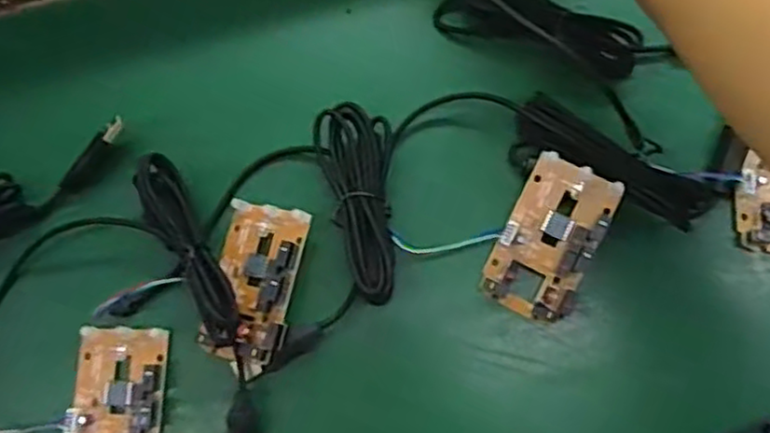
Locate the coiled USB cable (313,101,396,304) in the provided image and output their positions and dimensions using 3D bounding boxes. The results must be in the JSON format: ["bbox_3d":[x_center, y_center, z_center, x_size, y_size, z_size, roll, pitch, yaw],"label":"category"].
[{"bbox_3d":[-0.013,-0.007,0.345,0.037,0.025,0.098,-5,79,-2],"label":"coiled USB cable"}]

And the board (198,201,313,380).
[{"bbox_3d":[-0.067,0.035,0.337,0.042,0.022,0.083,12,79,2],"label":"board"}]

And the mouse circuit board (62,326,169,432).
[{"bbox_3d":[-0.133,0.095,0.333,0.043,0.012,0.079,2,77,4],"label":"mouse circuit board"}]

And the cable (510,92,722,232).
[{"bbox_3d":[0.115,-0.024,0.342,0.107,0.037,0.035,30,80,5],"label":"cable"}]

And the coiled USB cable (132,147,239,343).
[{"bbox_3d":[-0.101,0.015,0.334,0.024,0.031,0.103,-28,80,-6],"label":"coiled USB cable"}]

